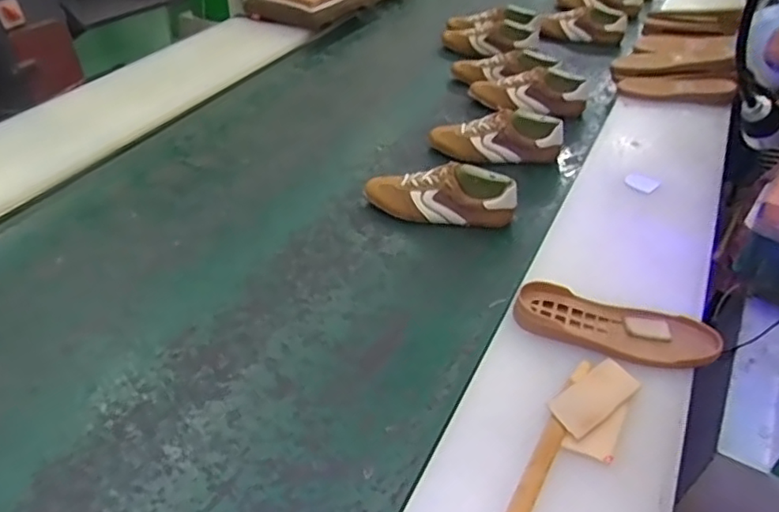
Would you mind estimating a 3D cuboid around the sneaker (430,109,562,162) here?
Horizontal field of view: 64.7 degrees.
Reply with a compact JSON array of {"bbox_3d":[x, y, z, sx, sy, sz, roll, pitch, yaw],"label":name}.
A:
[{"bbox_3d":[0.222,-0.255,1.284,0.271,0.089,0.103,8,40,6],"label":"sneaker"}]

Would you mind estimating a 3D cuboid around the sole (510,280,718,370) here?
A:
[{"bbox_3d":[0.298,0.090,0.822,0.253,0.033,0.091,13,41,13],"label":"sole"}]

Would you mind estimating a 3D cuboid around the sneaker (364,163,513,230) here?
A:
[{"bbox_3d":[0.089,-0.116,1.122,0.277,0.094,0.080,12,41,12],"label":"sneaker"}]

